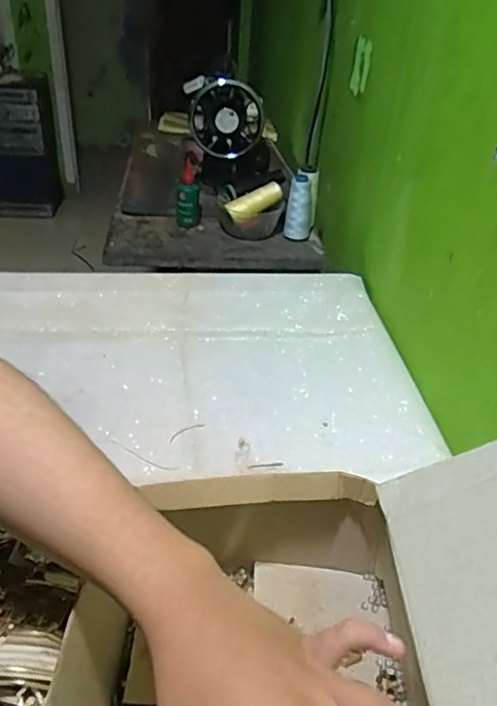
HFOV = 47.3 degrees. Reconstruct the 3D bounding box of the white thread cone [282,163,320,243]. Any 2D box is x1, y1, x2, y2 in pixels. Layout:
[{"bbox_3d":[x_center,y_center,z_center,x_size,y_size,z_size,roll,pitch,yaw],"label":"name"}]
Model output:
[{"bbox_3d":[0.094,-0.271,1.041,0.050,0.127,0.053,8,35,7],"label":"white thread cone"}]

